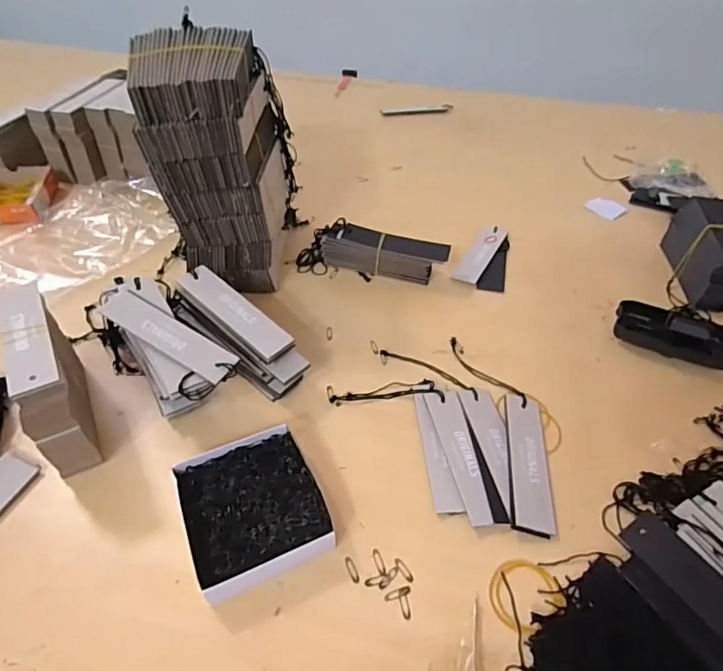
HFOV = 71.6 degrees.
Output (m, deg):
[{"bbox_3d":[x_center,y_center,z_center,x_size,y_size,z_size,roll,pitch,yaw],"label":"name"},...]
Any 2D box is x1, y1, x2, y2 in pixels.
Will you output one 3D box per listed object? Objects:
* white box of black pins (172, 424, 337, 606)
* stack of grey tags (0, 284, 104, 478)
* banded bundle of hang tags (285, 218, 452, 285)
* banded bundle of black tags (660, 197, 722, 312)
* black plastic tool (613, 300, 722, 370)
[{"bbox_3d":[-0.082,0.132,0.382,0.095,0.025,0.110,-18,49,-18],"label":"white box of black pins"},{"bbox_3d":[-0.256,0.032,0.412,0.037,0.109,0.135,-22,50,-22],"label":"stack of grey tags"},{"bbox_3d":[0.011,-0.098,0.590,0.174,0.045,0.043,11,46,9],"label":"banded bundle of hang tags"},{"bbox_3d":[0.397,-0.098,0.580,0.039,0.078,0.137,9,46,7],"label":"banded bundle of black tags"},{"bbox_3d":[0.316,-0.001,0.506,0.110,0.042,0.041,27,51,23],"label":"black plastic tool"}]

